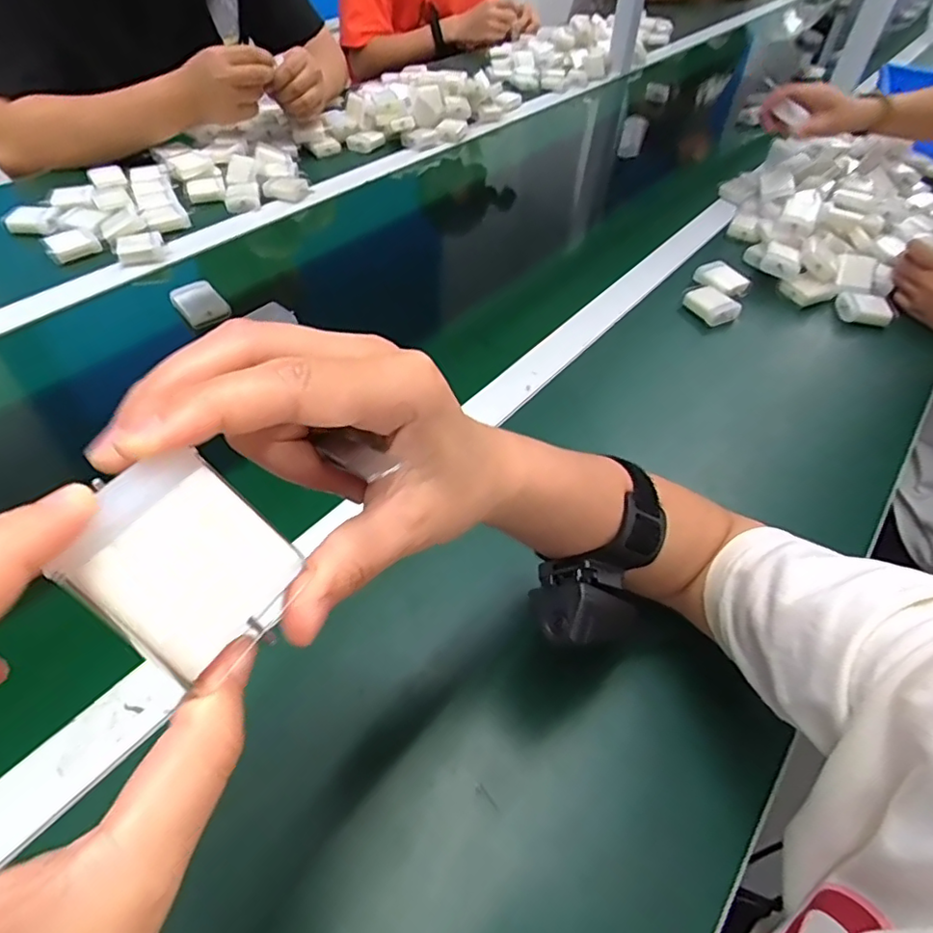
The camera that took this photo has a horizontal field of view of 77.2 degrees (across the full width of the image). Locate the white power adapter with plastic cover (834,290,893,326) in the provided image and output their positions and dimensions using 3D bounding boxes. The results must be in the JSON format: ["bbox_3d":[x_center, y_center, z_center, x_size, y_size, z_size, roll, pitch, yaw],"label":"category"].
[{"bbox_3d":[0.458,-0.184,0.672,0.051,0.020,0.039,12,50,6],"label":"white power adapter with plastic cover"}]

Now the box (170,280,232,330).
[{"bbox_3d":[-0.277,-0.170,0.611,0.045,0.026,0.044,-29,57,-26],"label":"box"}]

